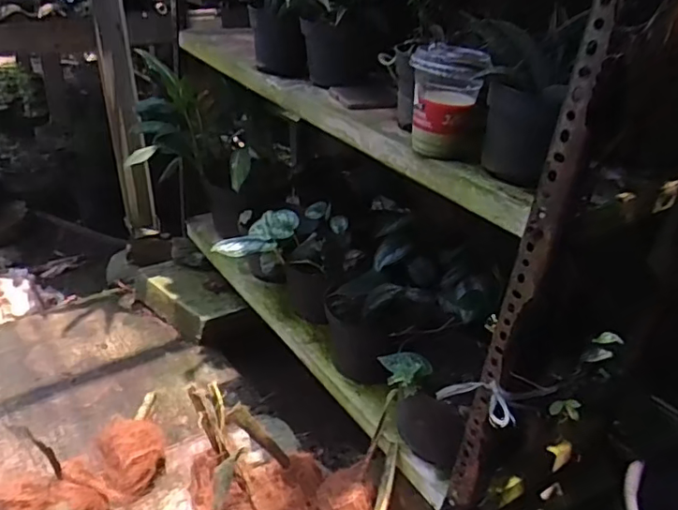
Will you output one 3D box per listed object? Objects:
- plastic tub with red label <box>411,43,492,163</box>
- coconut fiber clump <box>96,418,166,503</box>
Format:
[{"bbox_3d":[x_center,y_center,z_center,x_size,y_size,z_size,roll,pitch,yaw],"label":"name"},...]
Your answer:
[{"bbox_3d":[0.123,-0.170,0.638,0.084,0.114,0.076,7,30,5],"label":"plastic tub with red label"},{"bbox_3d":[-0.343,0.336,0.930,0.107,0.083,0.146,-8,31,-20],"label":"coconut fiber clump"}]

